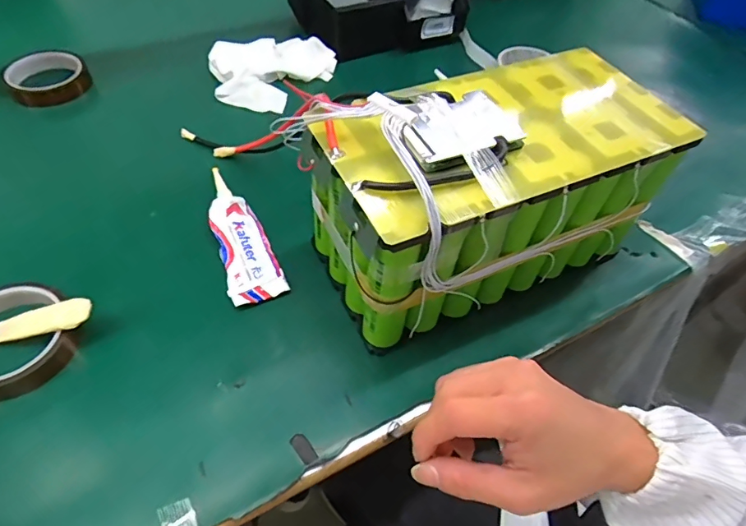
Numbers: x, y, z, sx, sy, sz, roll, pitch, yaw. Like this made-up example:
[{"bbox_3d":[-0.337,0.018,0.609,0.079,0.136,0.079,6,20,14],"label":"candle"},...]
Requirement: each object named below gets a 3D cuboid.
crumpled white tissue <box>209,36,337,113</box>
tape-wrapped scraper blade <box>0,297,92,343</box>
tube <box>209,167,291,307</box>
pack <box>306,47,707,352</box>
[{"bbox_3d":[-0.126,-0.249,0.616,0.158,0.037,0.109,-11,55,-13],"label":"crumpled white tissue"},{"bbox_3d":[-0.269,0.047,0.374,0.100,0.006,0.025,-14,54,6],"label":"tape-wrapped scraper blade"},{"bbox_3d":[-0.129,-0.029,0.449,0.048,0.020,0.156,-19,57,-19],"label":"tube"},{"bbox_3d":[0.099,-0.062,0.406,0.281,0.165,0.136,-19,57,-19],"label":"pack"}]

